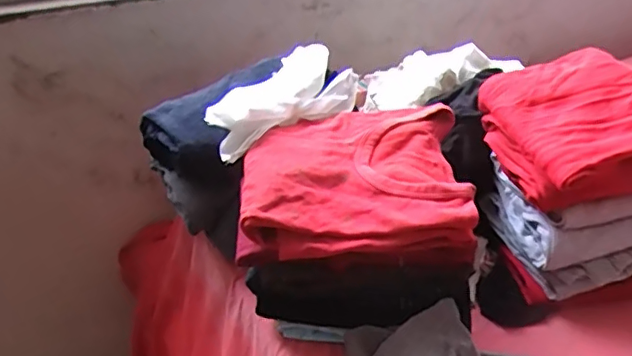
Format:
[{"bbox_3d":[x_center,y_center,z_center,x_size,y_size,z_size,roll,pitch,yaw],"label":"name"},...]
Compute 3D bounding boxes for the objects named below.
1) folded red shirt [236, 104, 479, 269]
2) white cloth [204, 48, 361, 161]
[{"bbox_3d":[0.040,0.001,0.640,0.233,0.072,0.213,0,32,1],"label":"folded red shirt"},{"bbox_3d":[-0.036,-0.099,0.746,0.122,0.058,0.233,15,36,23],"label":"white cloth"}]

